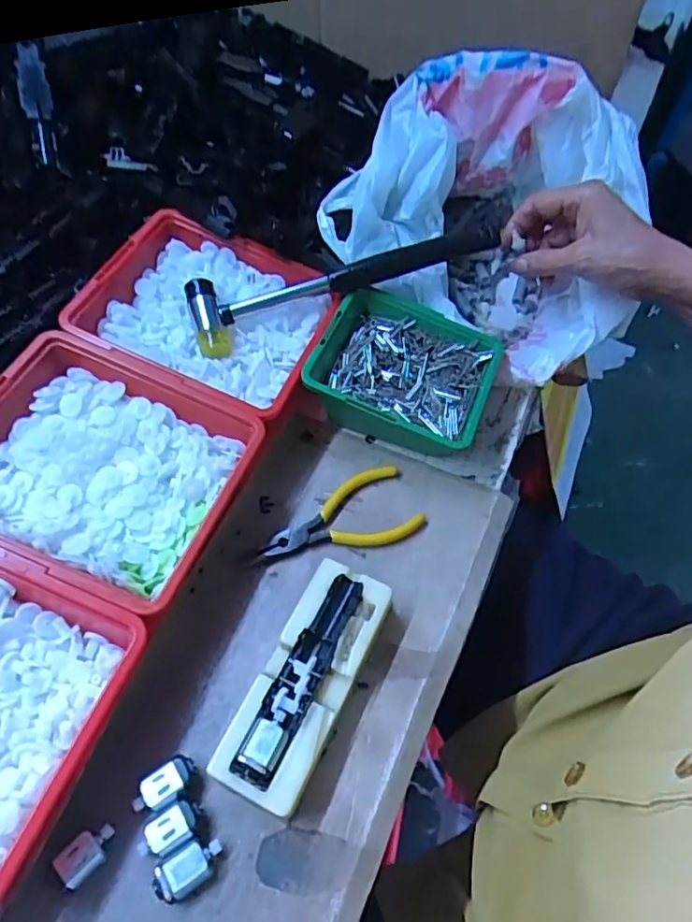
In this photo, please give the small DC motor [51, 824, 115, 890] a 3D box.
[{"bbox_3d":[-0.130,0.198,0.299,0.019,0.011,0.027,40,64,21],"label":"small DC motor"}]

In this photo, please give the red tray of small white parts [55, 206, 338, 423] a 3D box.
[{"bbox_3d":[-0.102,-0.106,0.457,0.190,0.064,0.139,21,59,12],"label":"red tray of small white parts"}]

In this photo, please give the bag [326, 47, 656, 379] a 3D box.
[{"bbox_3d":[0.125,-0.204,0.491,0.241,0.141,0.211,26,60,14],"label":"bag"}]

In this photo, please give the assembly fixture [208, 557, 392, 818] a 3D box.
[{"bbox_3d":[-0.022,0.124,0.341,0.050,0.032,0.132,23,60,13],"label":"assembly fixture"}]

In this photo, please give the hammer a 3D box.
[{"bbox_3d":[0.000,-0.140,0.450,0.238,0.021,0.058,-18,59,-4],"label":"hammer"}]

